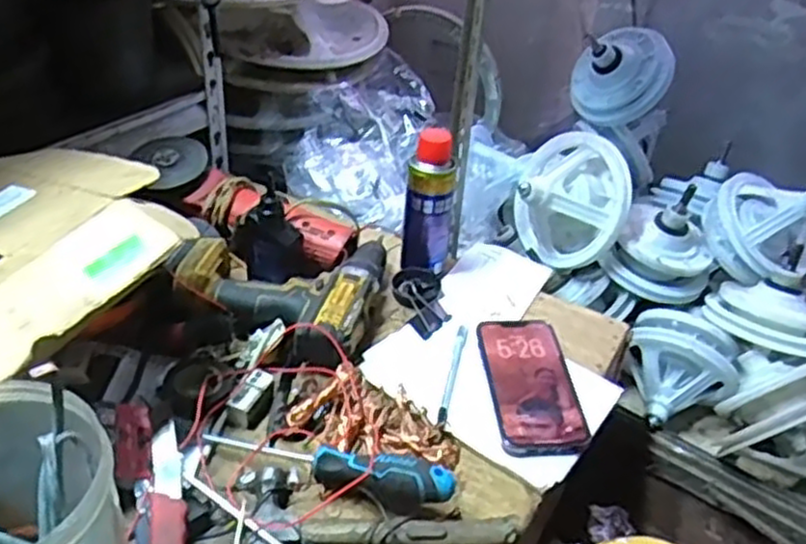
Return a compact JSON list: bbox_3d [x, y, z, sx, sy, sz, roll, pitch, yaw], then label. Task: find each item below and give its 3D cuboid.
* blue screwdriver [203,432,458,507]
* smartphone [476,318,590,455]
[{"bbox_3d":[-0.060,0.157,0.612,0.210,0.038,0.030,5,33,24],"label":"blue screwdriver"},{"bbox_3d":[0.119,0.101,0.709,0.077,0.007,0.163,-3,39,-4],"label":"smartphone"}]

